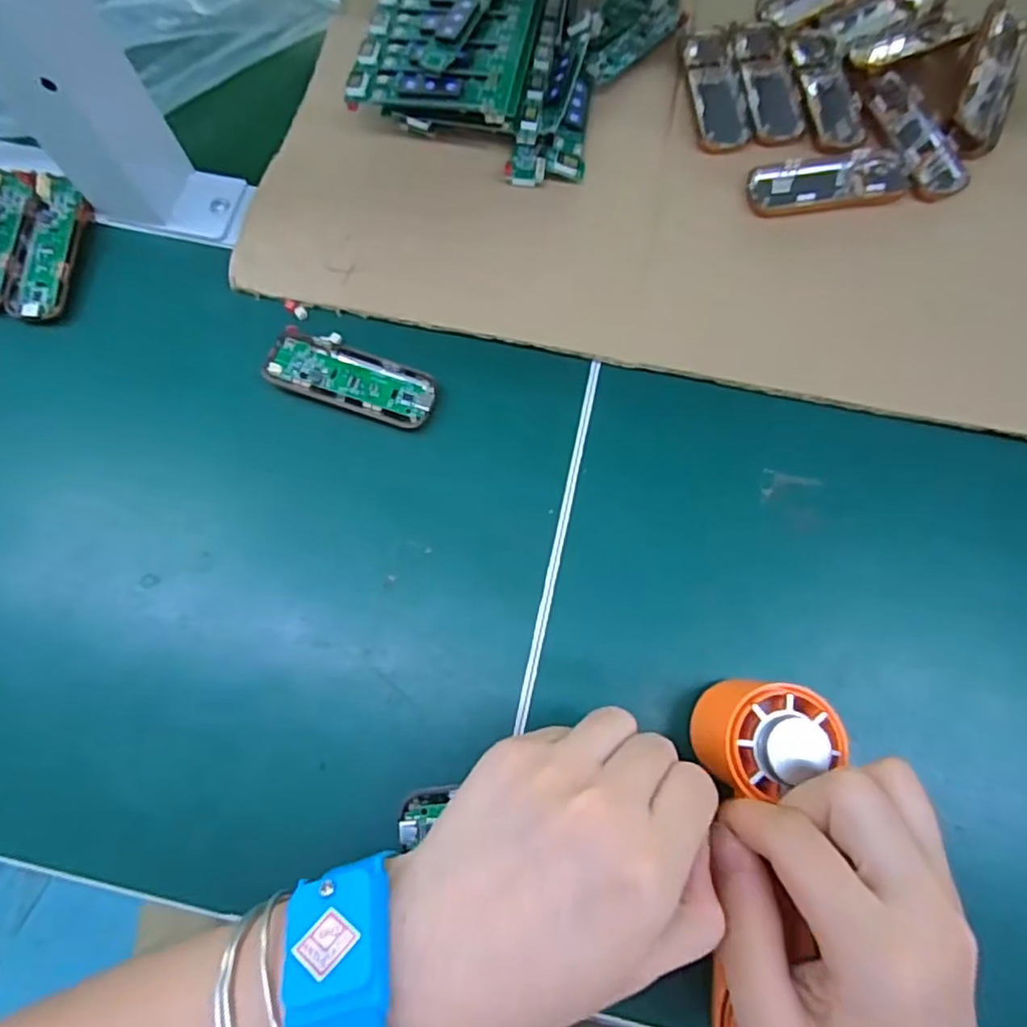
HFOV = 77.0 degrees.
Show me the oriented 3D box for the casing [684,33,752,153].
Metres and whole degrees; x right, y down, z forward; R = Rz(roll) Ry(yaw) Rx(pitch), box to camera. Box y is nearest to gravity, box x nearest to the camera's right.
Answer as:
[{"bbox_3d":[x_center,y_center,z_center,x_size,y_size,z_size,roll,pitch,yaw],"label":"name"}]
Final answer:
[{"bbox_3d":[0.113,-0.241,0.361,0.029,0.008,0.085,-5,75,-1],"label":"casing"}]

